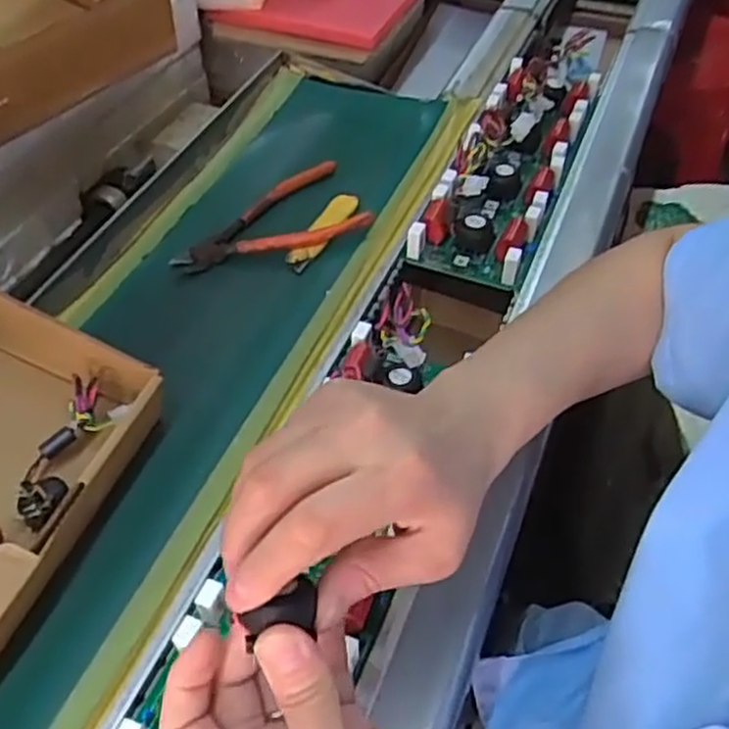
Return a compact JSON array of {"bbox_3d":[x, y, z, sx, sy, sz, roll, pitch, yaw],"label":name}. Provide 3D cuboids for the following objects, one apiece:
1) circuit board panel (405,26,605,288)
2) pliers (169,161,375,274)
[{"bbox_3d":[0.125,-0.192,0.631,0.085,0.054,0.278,17,51,15],"label":"circuit board panel"},{"bbox_3d":[-0.074,-0.112,0.591,0.147,0.015,0.092,-20,51,-16],"label":"pliers"}]

